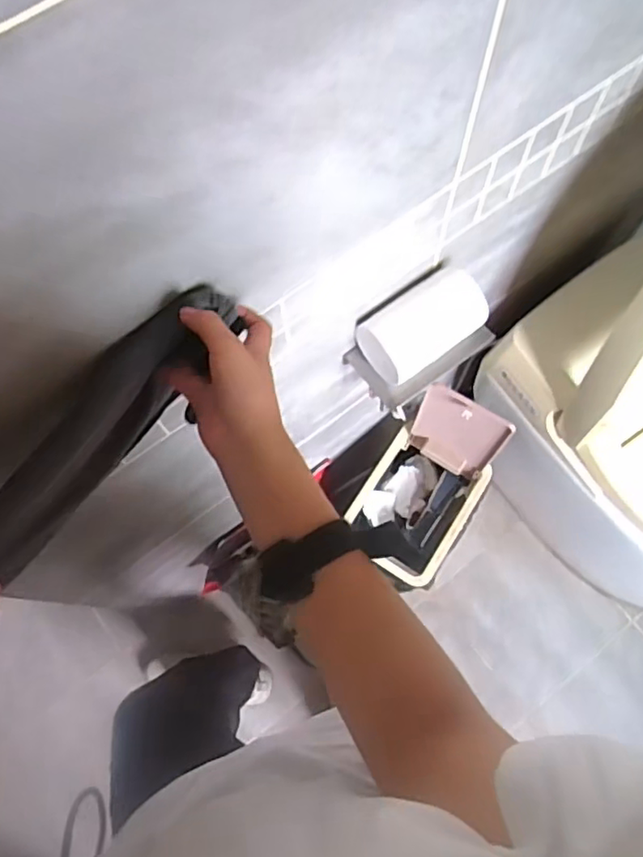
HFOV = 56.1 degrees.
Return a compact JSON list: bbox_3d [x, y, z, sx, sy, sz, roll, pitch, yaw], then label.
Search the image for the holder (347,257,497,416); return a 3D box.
[{"bbox_3d":[0.117,-0.109,0.705,0.156,0.075,0.101,-40,74,-11],"label":"holder"}]

